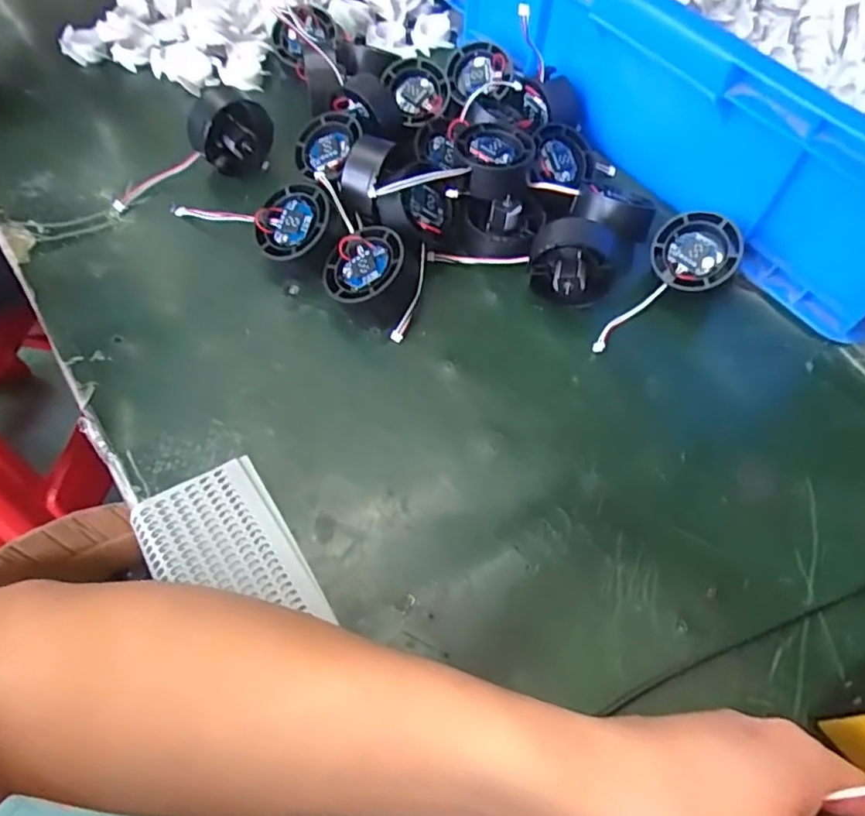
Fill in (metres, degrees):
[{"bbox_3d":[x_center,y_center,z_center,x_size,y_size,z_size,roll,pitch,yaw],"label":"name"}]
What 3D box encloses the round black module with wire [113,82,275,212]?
[{"bbox_3d":[-0.165,-0.178,0.427,0.114,0.056,0.040,-19,62,-15],"label":"round black module with wire"}]

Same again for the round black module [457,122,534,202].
[{"bbox_3d":[0.041,-0.164,0.413,0.047,0.022,0.053,5,59,-1],"label":"round black module"}]

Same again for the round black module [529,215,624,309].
[{"bbox_3d":[0.087,-0.088,0.389,0.055,0.046,0.049,32,62,15],"label":"round black module"}]

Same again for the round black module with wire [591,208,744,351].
[{"bbox_3d":[0.145,-0.077,0.396,0.115,0.021,0.051,-44,69,2],"label":"round black module with wire"}]

